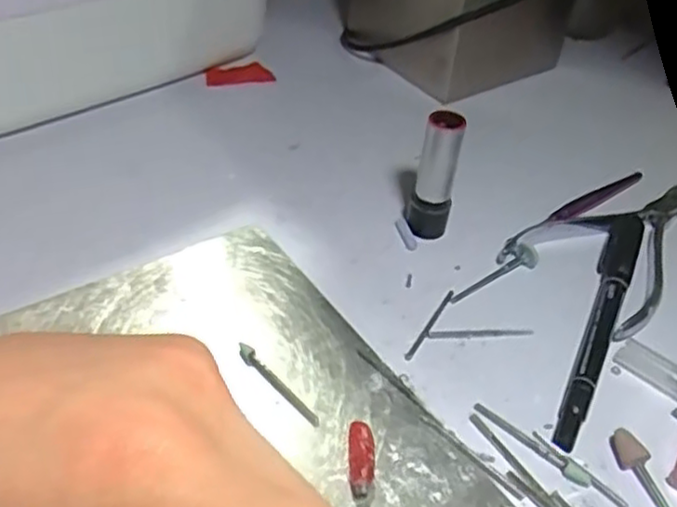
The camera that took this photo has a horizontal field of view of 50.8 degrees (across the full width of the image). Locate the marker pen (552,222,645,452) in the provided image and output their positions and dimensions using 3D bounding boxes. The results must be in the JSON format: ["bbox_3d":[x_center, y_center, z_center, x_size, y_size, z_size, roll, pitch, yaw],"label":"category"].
[{"bbox_3d":[0.110,0.025,0.295,0.014,0.009,0.137,21,44,17],"label":"marker pen"}]

